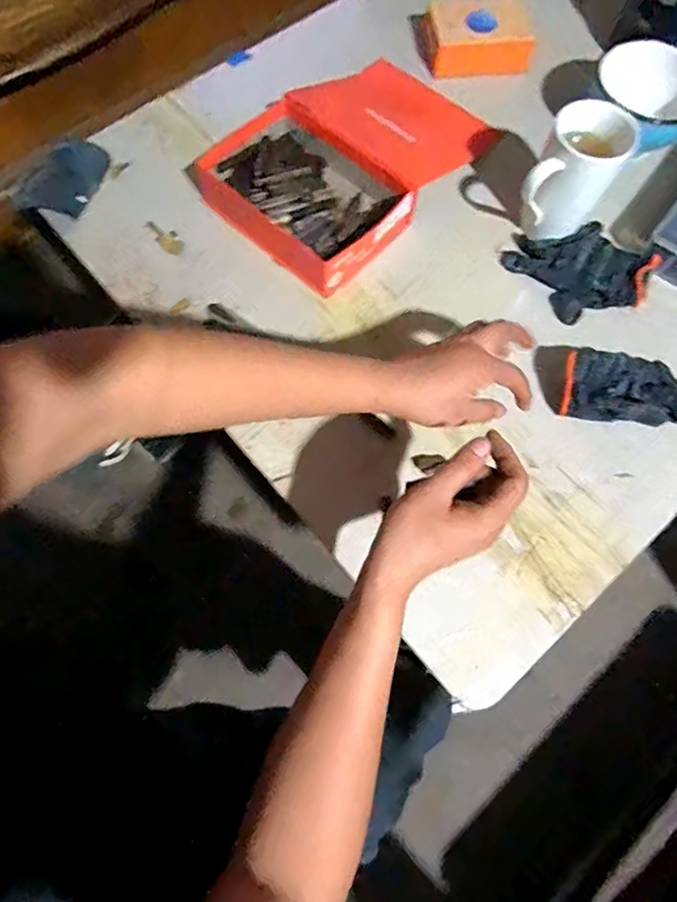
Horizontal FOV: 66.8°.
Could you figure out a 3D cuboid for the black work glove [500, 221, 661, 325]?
[{"bbox_3d":[0.275,-0.210,0.592,0.128,0.039,0.144,-31,76,-10],"label":"black work glove"}]

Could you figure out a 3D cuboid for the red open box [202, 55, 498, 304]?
[{"bbox_3d":[0.018,-0.359,0.617,0.220,0.042,0.333,41,77,11],"label":"red open box"}]

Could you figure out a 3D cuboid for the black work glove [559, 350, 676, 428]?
[{"bbox_3d":[0.302,-0.061,0.526,0.144,0.033,0.074,2,73,-1],"label":"black work glove"}]

